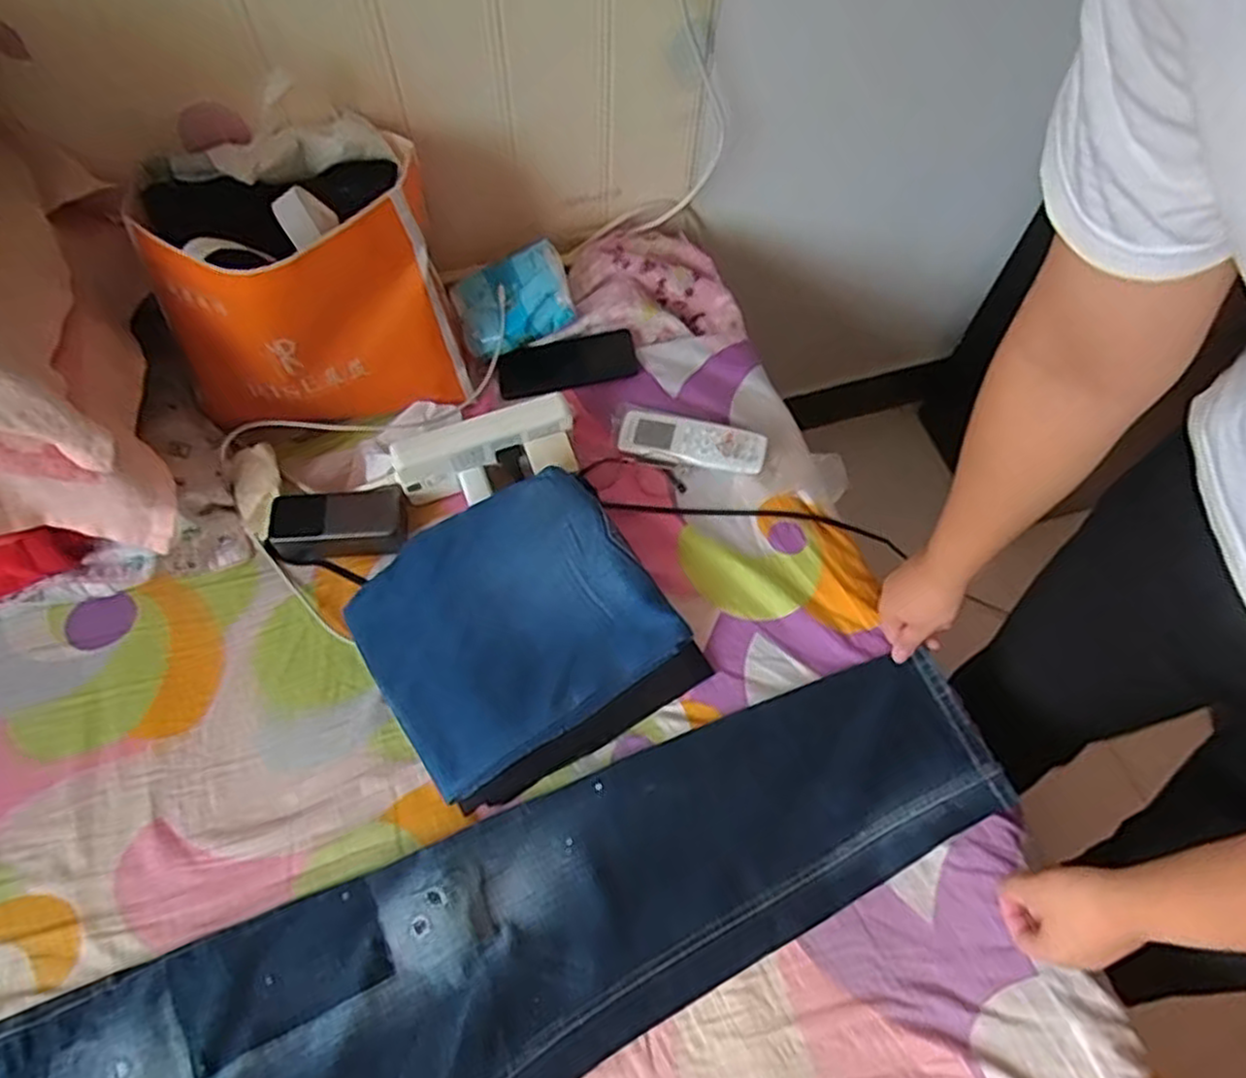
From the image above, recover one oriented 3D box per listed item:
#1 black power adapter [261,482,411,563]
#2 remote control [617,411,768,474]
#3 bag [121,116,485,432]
[{"bbox_3d":[-0.293,-0.012,0.768,0.147,0.042,0.067,-7,62,-3],"label":"black power adapter"},{"bbox_3d":[0.075,-0.106,0.827,0.155,0.024,0.052,12,63,7],"label":"remote control"},{"bbox_3d":[-0.320,-0.263,0.774,0.268,0.216,0.210,-11,64,-6],"label":"bag"}]

